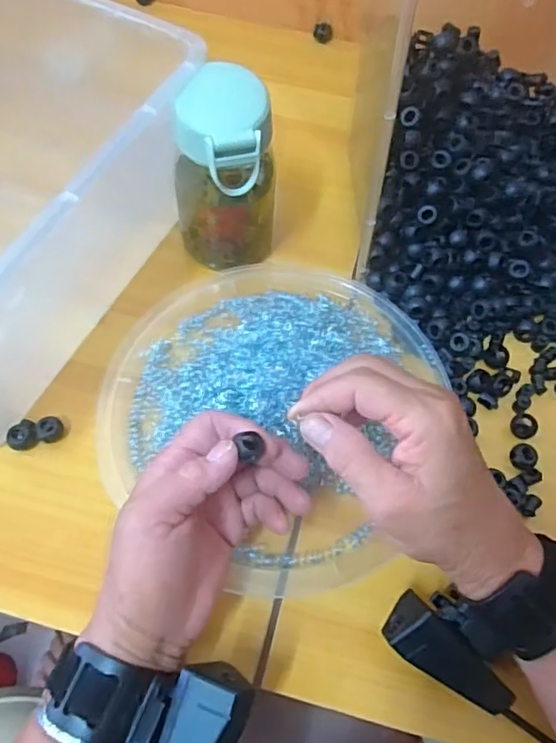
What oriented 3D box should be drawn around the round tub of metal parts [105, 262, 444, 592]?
[{"bbox_3d":[-0.008,0.014,0.401,0.217,0.044,0.231,1,63,-3],"label":"round tub of metal parts"}]

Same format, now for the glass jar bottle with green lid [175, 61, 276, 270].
[{"bbox_3d":[-0.036,-0.135,0.414,0.070,0.132,0.061,-2,63,-4],"label":"glass jar bottle with green lid"}]

